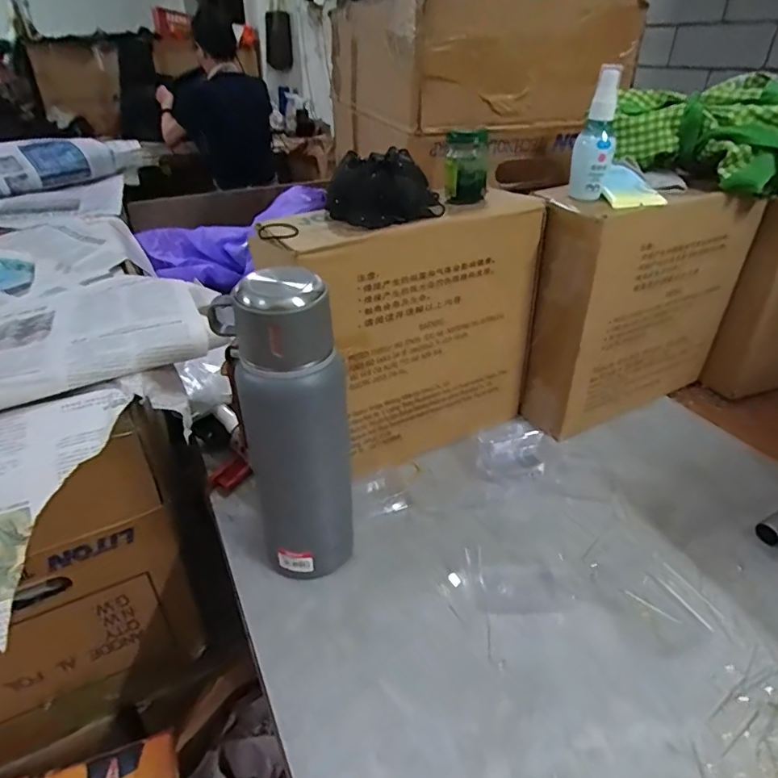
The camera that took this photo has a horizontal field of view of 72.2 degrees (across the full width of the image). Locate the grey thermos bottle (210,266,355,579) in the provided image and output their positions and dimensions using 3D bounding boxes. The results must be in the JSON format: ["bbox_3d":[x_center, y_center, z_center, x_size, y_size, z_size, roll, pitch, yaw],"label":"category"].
[{"bbox_3d":[-0.076,0.044,0.436,0.072,0.274,0.061,-18,38,-25],"label":"grey thermos bottle"}]

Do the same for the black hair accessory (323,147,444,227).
[{"bbox_3d":[-0.005,-0.185,0.503,0.103,0.060,0.070,-8,34,-12],"label":"black hair accessory"}]

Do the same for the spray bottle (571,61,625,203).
[{"bbox_3d":[0.204,-0.245,0.532,0.036,0.128,0.031,11,34,16],"label":"spray bottle"}]

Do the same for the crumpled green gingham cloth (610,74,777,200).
[{"bbox_3d":[0.353,-0.280,0.595,0.206,0.100,0.089,17,37,25],"label":"crumpled green gingham cloth"}]

